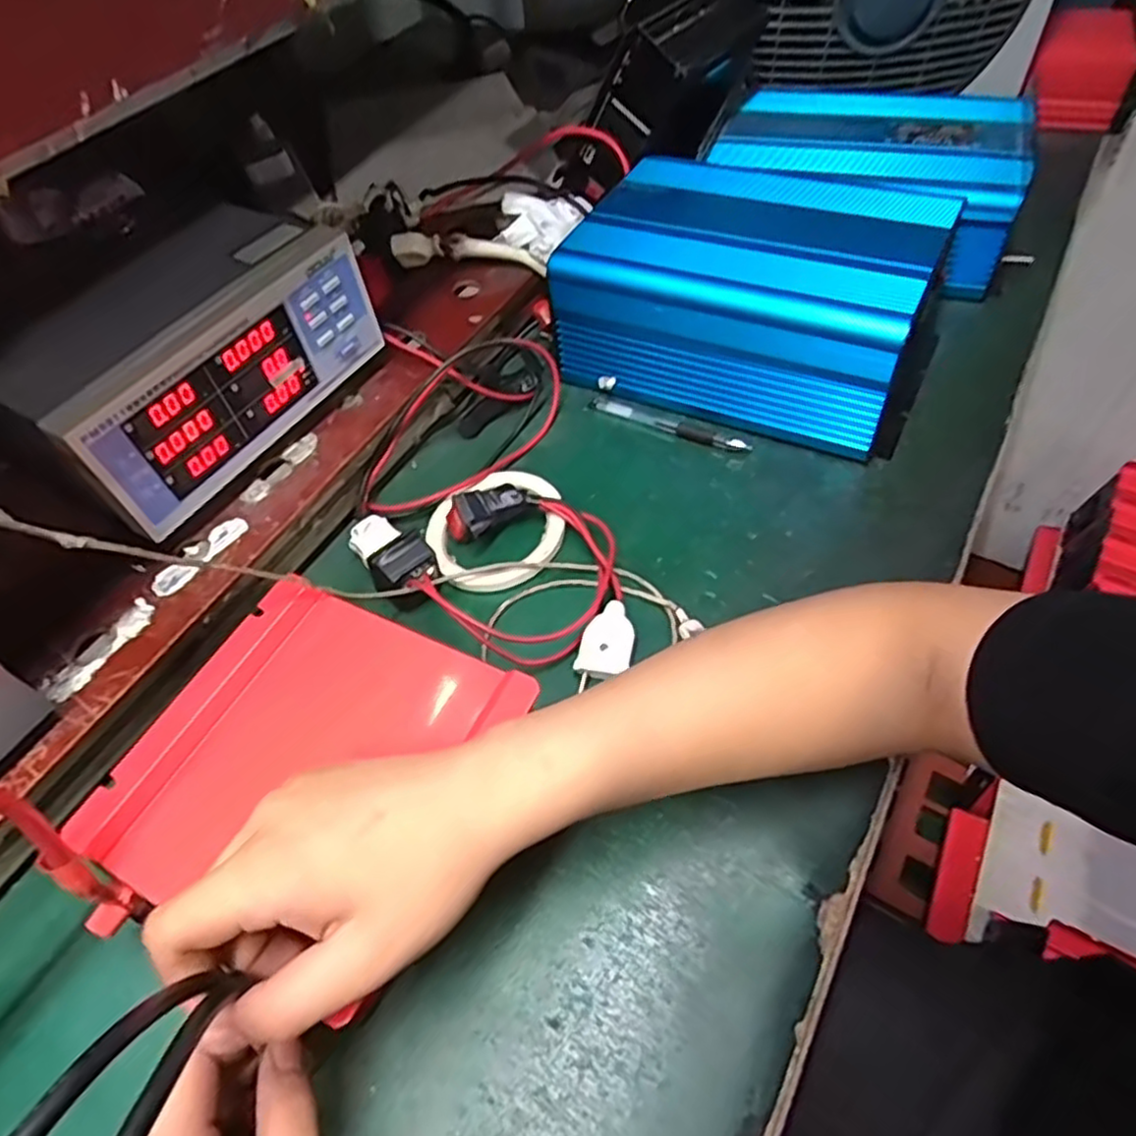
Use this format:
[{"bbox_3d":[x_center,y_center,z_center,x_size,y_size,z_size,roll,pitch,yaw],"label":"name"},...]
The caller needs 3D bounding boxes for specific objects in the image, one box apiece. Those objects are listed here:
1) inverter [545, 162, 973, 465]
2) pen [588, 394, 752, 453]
[{"bbox_3d":[0.142,-0.210,0.555,0.262,0.119,0.174,23,59,18],"label":"inverter"},{"bbox_3d":[0.078,-0.114,0.554,0.134,0.011,0.015,26,60,20],"label":"pen"}]

